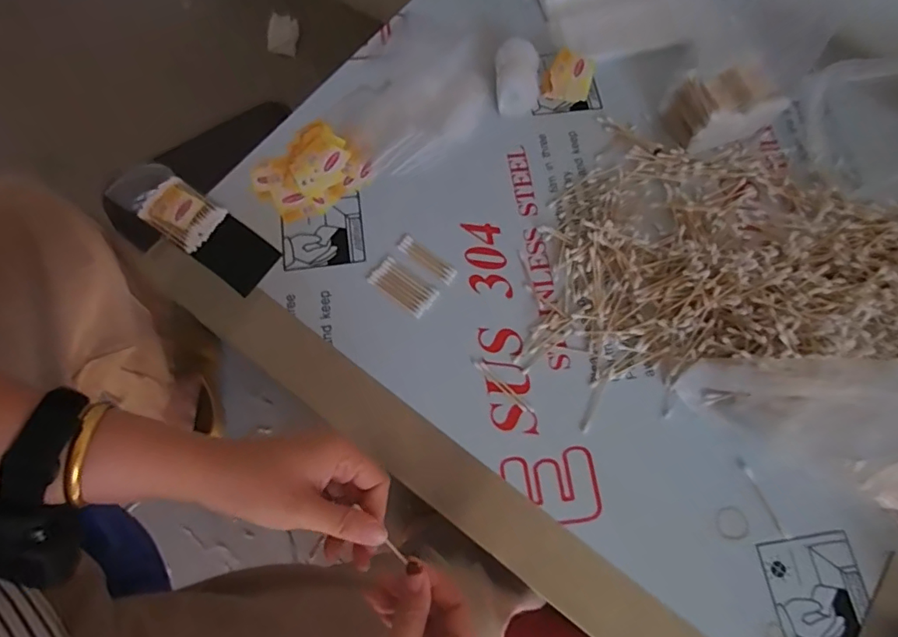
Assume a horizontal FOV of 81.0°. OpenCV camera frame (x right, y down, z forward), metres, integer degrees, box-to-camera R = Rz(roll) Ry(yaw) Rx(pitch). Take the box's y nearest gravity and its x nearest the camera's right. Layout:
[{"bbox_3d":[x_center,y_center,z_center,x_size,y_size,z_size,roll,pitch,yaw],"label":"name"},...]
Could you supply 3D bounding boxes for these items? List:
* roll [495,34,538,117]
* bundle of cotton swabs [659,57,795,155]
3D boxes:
[{"bbox_3d":[0.084,-0.297,0.644,0.052,0.034,0.092,4,72,-1],"label":"roll"},{"bbox_3d":[0.318,-0.245,0.609,0.115,0.064,0.077,-11,72,-5],"label":"bundle of cotton swabs"}]

